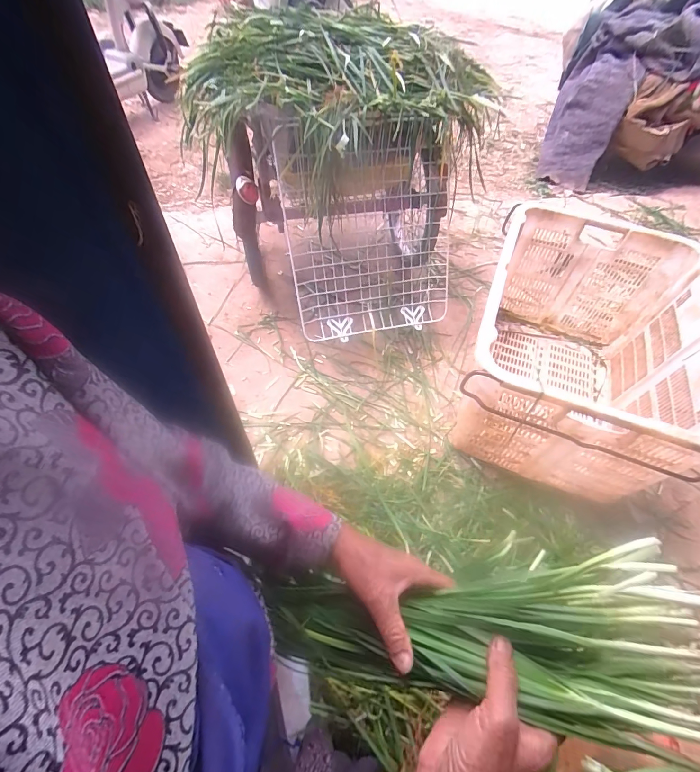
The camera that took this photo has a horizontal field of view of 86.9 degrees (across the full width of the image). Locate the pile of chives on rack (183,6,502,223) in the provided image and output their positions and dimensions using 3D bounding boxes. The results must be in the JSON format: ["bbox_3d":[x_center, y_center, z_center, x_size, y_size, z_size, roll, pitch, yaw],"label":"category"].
[{"bbox_3d":[-0.030,-0.702,0.912,0.672,0.260,0.485,-26,60,-19],"label":"pile of chives on rack"}]

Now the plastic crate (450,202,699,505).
[{"bbox_3d":[0.572,-0.091,0.965,0.499,0.387,0.708,20,56,11],"label":"plastic crate"}]

